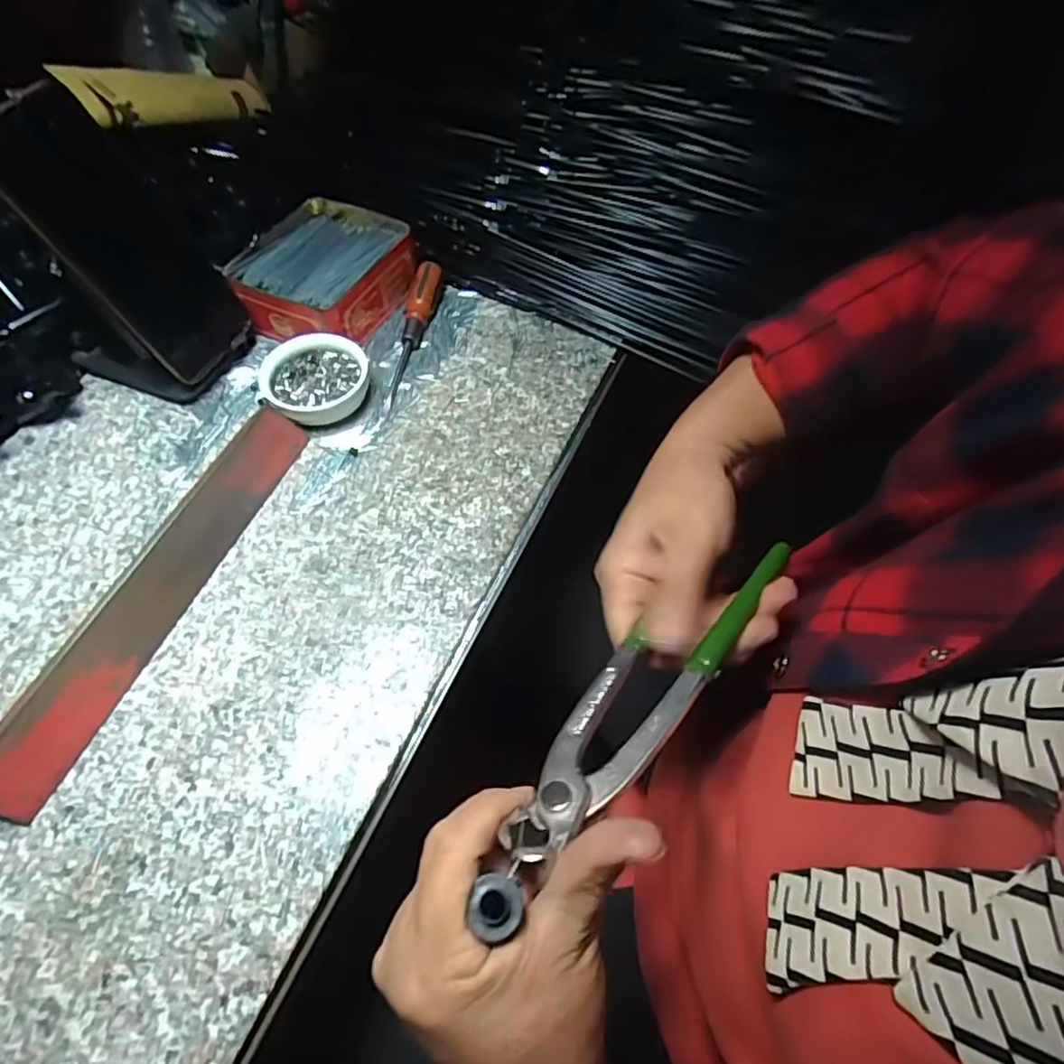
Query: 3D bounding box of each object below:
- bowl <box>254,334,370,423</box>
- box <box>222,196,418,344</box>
[{"bbox_3d":[-0.151,-0.106,0.440,0.071,0.028,0.071,1,57,-1],"label":"bowl"},{"bbox_3d":[-0.166,-0.206,0.499,0.112,0.046,0.127,21,59,12],"label":"box"}]

